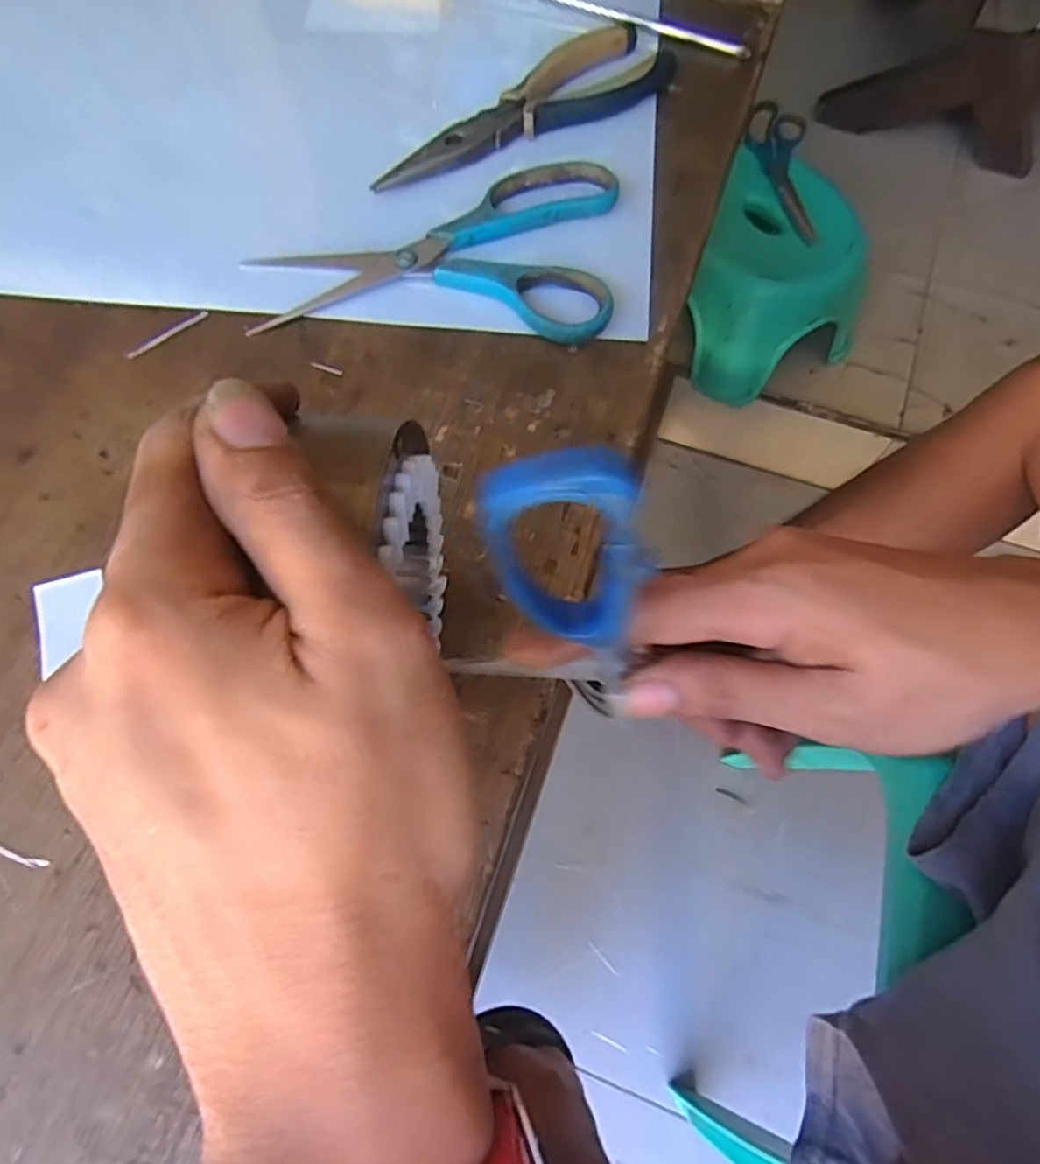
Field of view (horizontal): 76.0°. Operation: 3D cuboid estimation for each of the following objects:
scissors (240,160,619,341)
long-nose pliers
[{"bbox_3d":[-0.045,-0.176,0.348,0.183,0.013,0.114,3,67,3],"label":"scissors"},{"bbox_3d":[0.006,-0.265,0.379,0.190,0.017,0.053,-34,69,-12],"label":"long-nose pliers"}]

